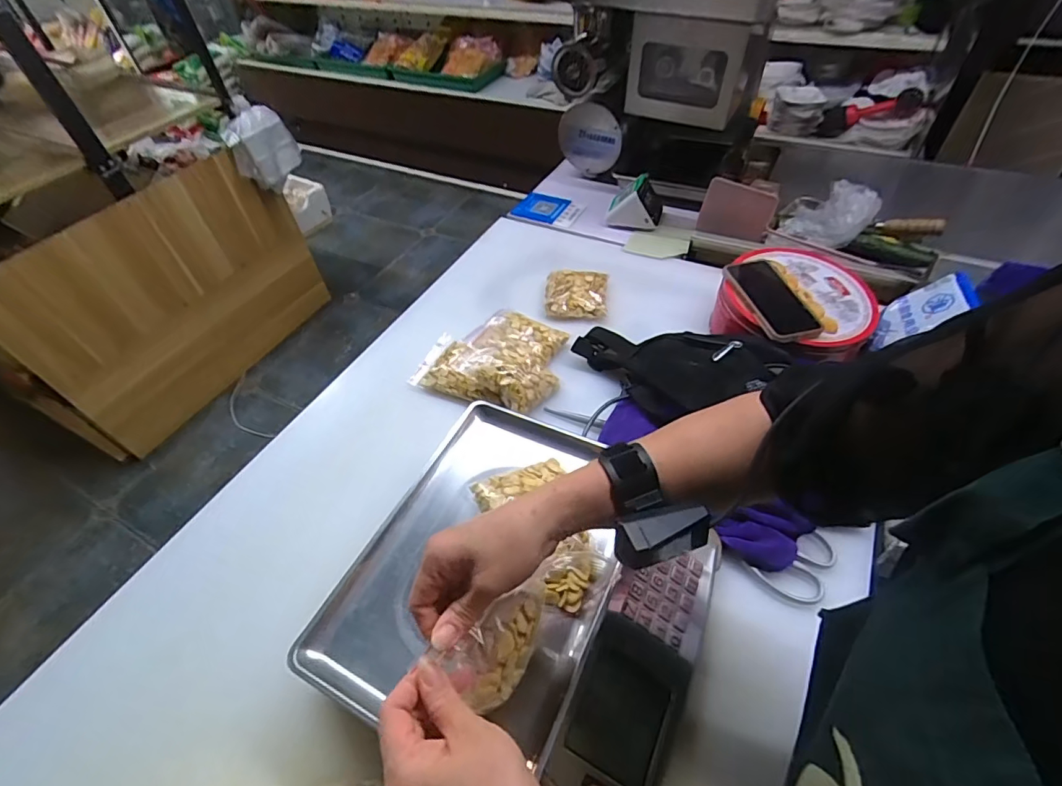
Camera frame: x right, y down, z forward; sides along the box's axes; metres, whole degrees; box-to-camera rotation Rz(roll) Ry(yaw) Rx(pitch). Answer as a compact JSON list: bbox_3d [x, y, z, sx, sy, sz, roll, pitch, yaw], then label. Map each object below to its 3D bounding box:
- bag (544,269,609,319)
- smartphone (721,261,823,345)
[{"bbox_3d":[0.085,-0.183,0.914,0.112,0.038,0.107,3,50,7],"label":"bag"},{"bbox_3d":[0.368,-0.146,0.749,0.090,0.017,0.168,-7,54,-9],"label":"smartphone"}]

